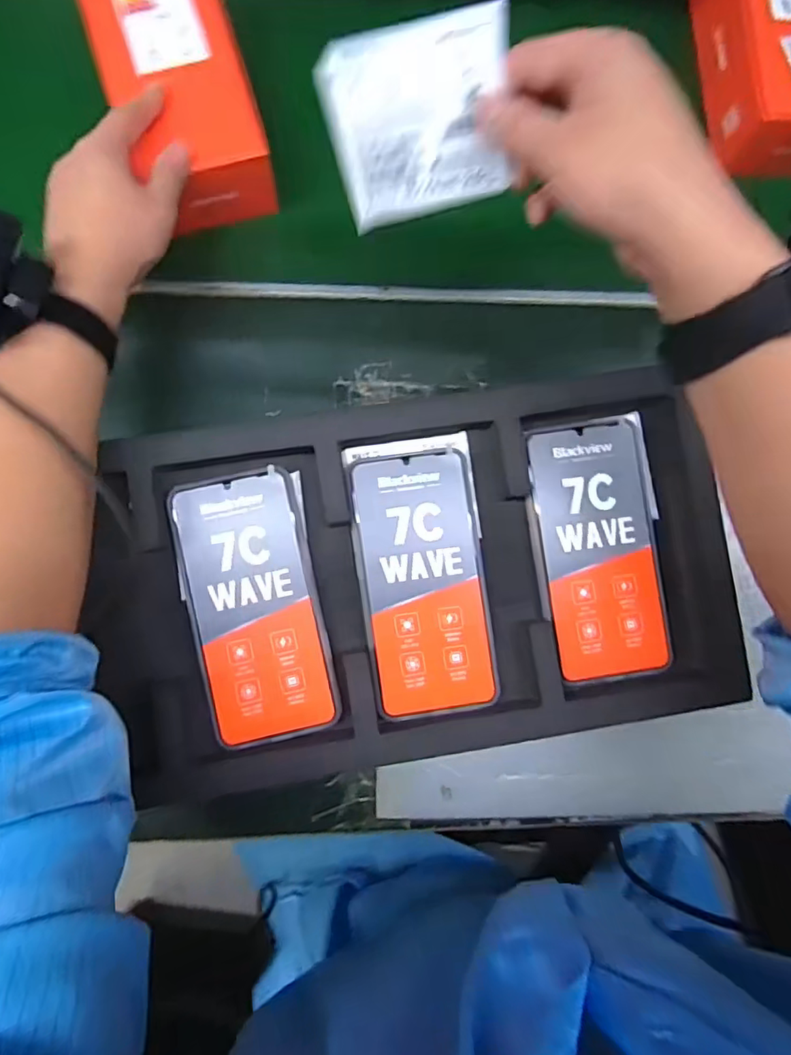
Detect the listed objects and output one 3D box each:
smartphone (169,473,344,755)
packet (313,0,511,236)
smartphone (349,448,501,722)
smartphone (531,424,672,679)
[{"bbox_3d":[-0.088,0.049,0.333,0.076,0.007,0.163,-13,83,-5],"label":"smartphone"},{"bbox_3d":[0.012,-0.202,0.273,0.088,0.077,0.009,-6,43,15],"label":"packet"},{"bbox_3d":[0.018,0.034,0.341,0.077,0.009,0.164,-7,82,-4],"label":"smartphone"},{"bbox_3d":[0.133,0.014,0.348,0.074,0.011,0.160,-8,82,-4],"label":"smartphone"}]

